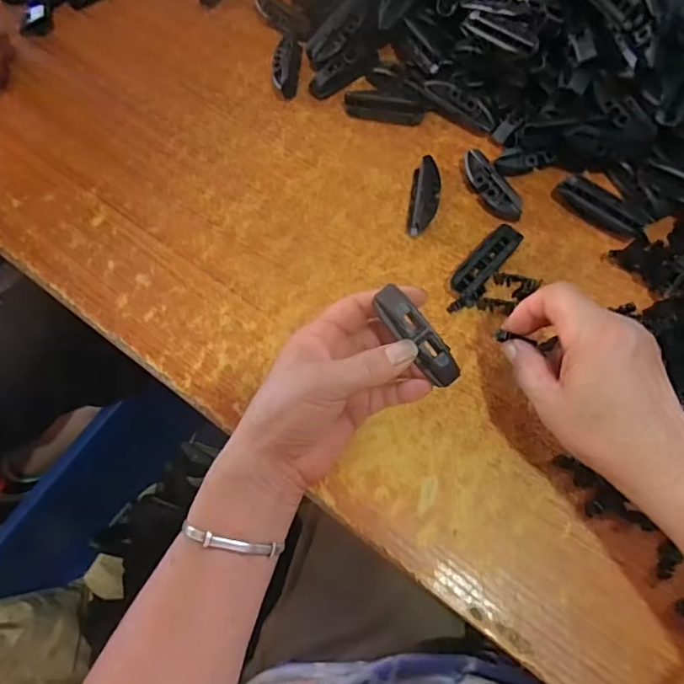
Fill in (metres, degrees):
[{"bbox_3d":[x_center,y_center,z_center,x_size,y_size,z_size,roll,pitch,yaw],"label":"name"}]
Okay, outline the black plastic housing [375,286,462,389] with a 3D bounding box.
[{"bbox_3d":[0.048,-0.003,0.326,0.020,0.015,0.072,-39,92,-12],"label":"black plastic housing"}]

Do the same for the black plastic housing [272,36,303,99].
[{"bbox_3d":[-0.052,-0.261,0.492,0.022,0.020,0.070,4,70,3],"label":"black plastic housing"}]

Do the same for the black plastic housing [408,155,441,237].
[{"bbox_3d":[0.069,-0.122,0.432,0.022,0.025,0.068,9,71,5],"label":"black plastic housing"}]

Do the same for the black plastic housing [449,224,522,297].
[{"bbox_3d":[0.113,-0.064,0.412,0.022,0.017,0.069,42,76,15],"label":"black plastic housing"}]

